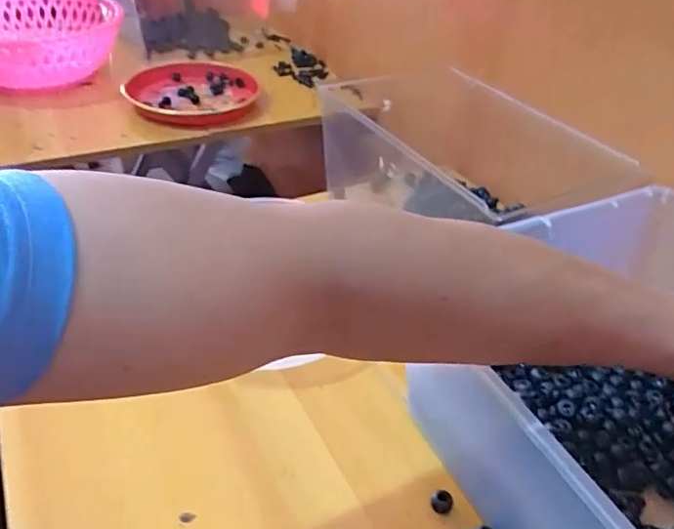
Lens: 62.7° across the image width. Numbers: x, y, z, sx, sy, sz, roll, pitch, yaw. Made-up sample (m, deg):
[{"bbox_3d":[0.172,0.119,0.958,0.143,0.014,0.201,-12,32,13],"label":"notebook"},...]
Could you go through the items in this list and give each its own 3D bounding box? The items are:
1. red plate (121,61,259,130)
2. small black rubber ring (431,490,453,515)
[{"bbox_3d":[-0.245,-0.288,0.930,0.201,0.037,0.206,2,39,-2],"label":"red plate"},{"bbox_3d":[0.075,0.170,0.394,0.015,0.013,0.012,16,41,15],"label":"small black rubber ring"}]

